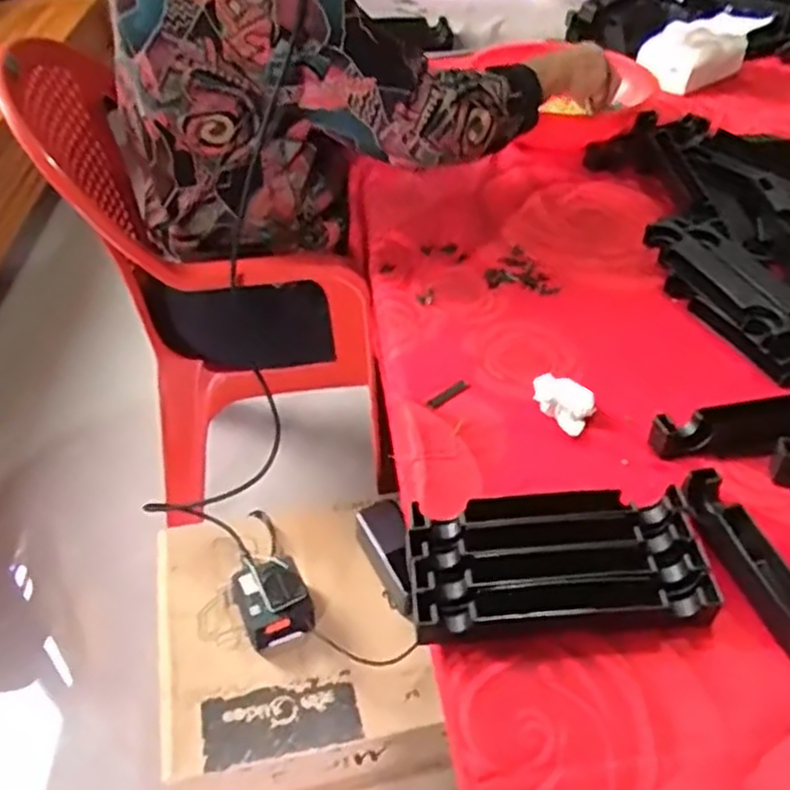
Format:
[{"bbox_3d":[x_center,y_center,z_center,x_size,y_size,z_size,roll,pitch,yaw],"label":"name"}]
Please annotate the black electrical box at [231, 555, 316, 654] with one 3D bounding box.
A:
[{"bbox_3d":[-0.134,0.225,0.831,0.073,0.051,0.089,-16,45,-18],"label":"black electrical box"}]

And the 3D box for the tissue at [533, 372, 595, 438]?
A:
[{"bbox_3d":[0.140,0.009,0.635,0.050,0.029,0.041,14,43,15],"label":"tissue"}]

